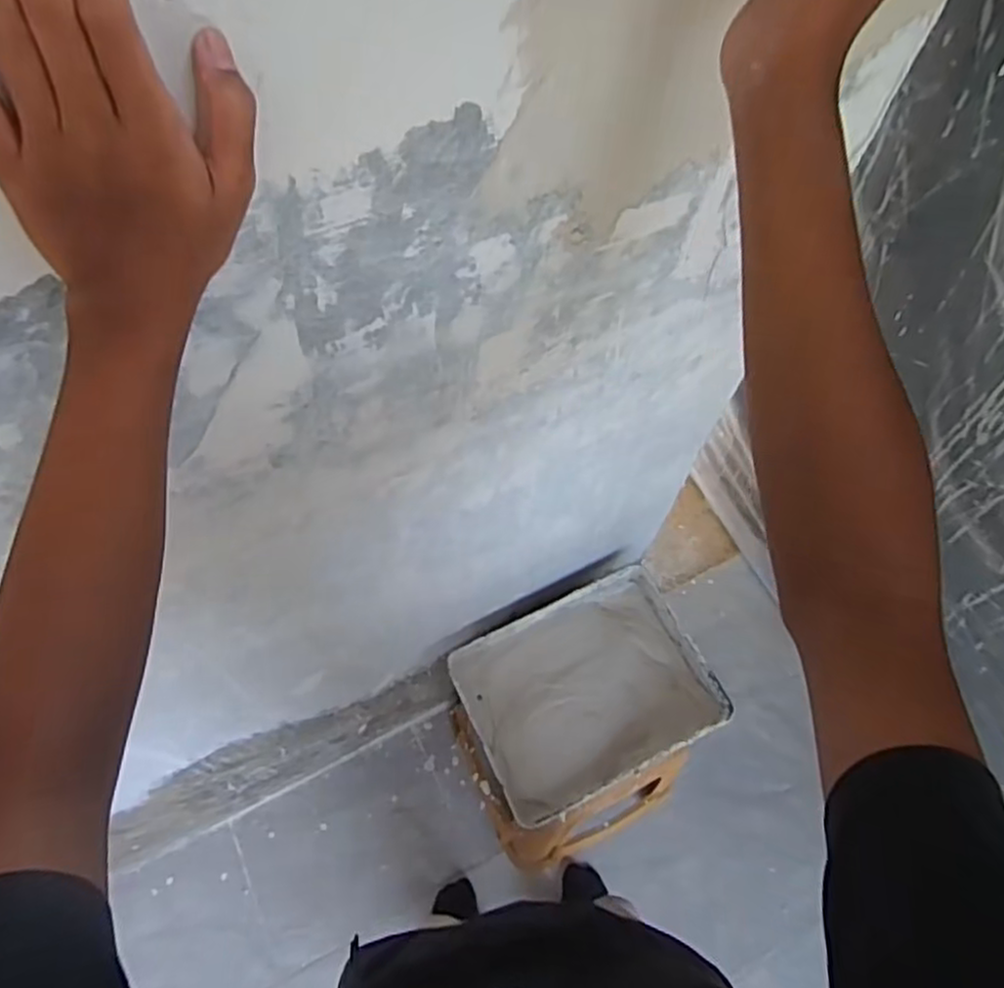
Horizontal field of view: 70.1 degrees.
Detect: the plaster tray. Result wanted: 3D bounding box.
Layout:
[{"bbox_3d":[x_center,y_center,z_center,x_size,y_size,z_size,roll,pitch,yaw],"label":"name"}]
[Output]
[{"bbox_3d":[0.129,0.297,1.106,0.354,0.080,0.281,-23,65,-14],"label":"plaster tray"}]

